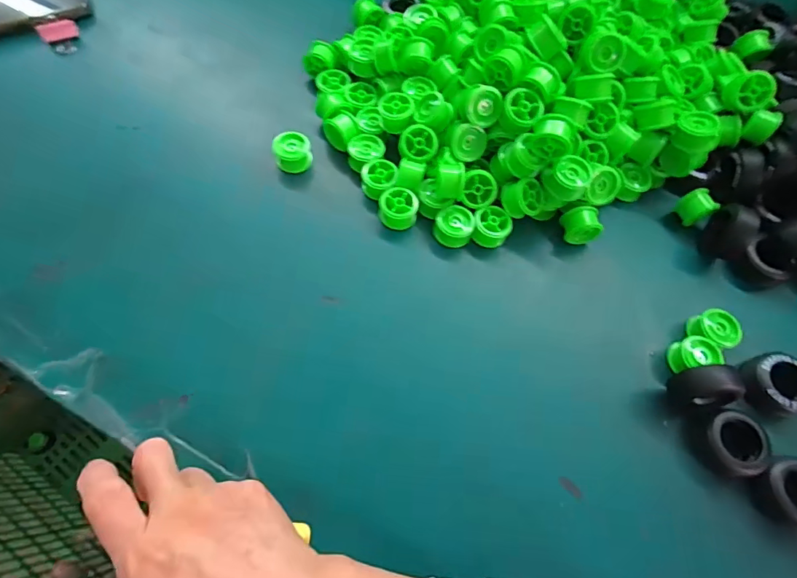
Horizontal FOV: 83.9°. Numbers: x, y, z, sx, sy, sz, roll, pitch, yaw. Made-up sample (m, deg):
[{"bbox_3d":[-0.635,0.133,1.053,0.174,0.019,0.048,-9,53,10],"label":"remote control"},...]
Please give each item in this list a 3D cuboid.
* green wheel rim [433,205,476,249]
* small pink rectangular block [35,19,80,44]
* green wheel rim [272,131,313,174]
[{"bbox_3d":[0.052,-0.056,0.405,0.034,0.023,0.034,1,66,-3],"label":"green wheel rim"},{"bbox_3d":[-0.362,-0.275,0.471,0.014,0.014,0.036,41,57,14],"label":"small pink rectangular block"},{"bbox_3d":[-0.102,-0.131,0.432,0.034,0.031,0.029,-18,69,-10],"label":"green wheel rim"}]

